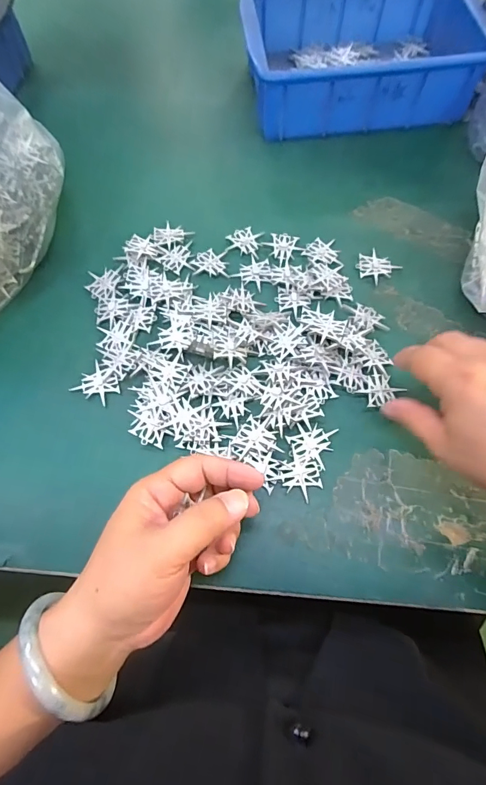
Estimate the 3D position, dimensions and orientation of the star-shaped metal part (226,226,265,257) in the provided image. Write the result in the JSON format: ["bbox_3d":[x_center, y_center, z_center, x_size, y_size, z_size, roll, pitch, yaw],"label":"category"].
[{"bbox_3d":[0.001,-0.148,0.391,0.034,0.004,0.034,7,69,4],"label":"star-shaped metal part"}]

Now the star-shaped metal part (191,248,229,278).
[{"bbox_3d":[-0.030,-0.122,0.379,0.034,0.004,0.029,6,69,3],"label":"star-shaped metal part"}]

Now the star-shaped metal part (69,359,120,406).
[{"bbox_3d":[-0.119,-0.006,0.331,0.032,0.004,0.029,33,73,13],"label":"star-shaped metal part"}]

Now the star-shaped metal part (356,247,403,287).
[{"bbox_3d":[0.122,-0.117,0.375,0.035,0.004,0.034,42,75,15],"label":"star-shaped metal part"}]

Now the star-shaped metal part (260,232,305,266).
[{"bbox_3d":[0.039,-0.141,0.388,0.034,0.004,0.035,-32,71,-11],"label":"star-shaped metal part"}]

